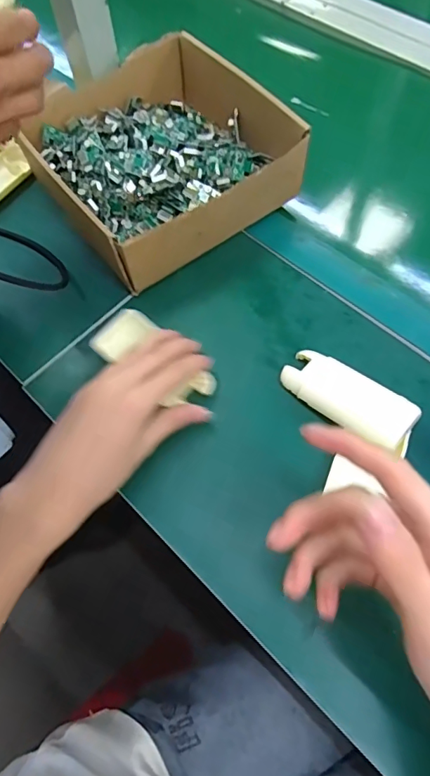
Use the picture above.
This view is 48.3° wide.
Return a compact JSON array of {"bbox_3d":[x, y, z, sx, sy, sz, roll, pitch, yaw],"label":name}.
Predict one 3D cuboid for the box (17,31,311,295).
[{"bbox_3d":[-0.052,-0.220,0.459,0.199,0.072,0.210,-34,67,-13],"label":"box"}]

